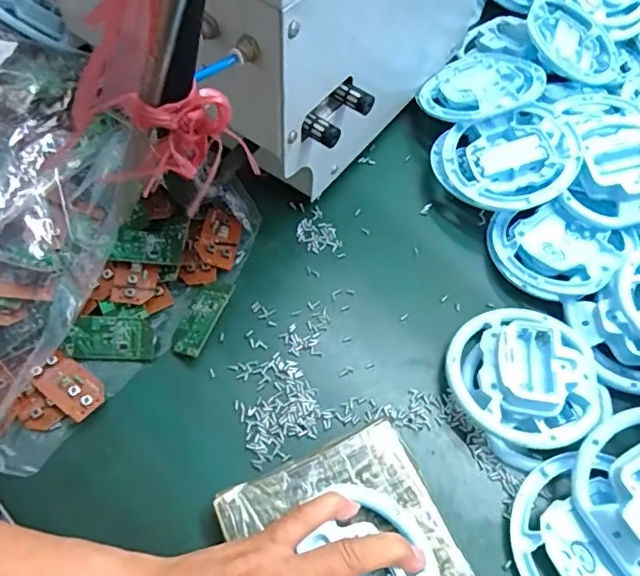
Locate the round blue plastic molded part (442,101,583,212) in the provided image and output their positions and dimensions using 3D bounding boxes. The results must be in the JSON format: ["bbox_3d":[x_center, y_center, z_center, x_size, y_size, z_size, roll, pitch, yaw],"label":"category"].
[{"bbox_3d":[0.160,-0.101,0.472,0.106,0.029,0.087,-17,64,6],"label":"round blue plastic molded part"}]

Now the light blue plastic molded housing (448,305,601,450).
[{"bbox_3d":[0.140,0.057,0.389,0.096,0.036,0.093,31,64,15],"label":"light blue plastic molded housing"}]

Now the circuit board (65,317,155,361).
[{"bbox_3d":[-0.147,0.036,0.401,0.057,0.004,0.027,4,86,-7],"label":"circuit board"}]

